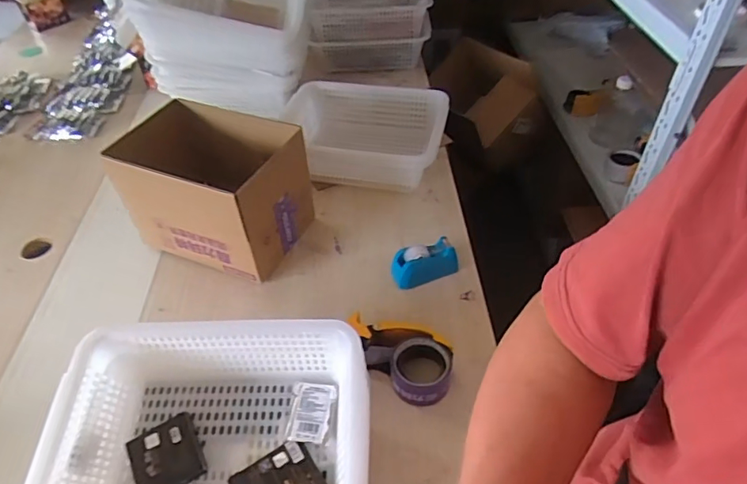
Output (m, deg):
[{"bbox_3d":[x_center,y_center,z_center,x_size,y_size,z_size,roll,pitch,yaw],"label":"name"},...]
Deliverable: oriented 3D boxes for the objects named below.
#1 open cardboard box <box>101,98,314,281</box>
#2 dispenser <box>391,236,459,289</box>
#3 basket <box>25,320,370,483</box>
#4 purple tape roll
[{"bbox_3d":[-0.289,-0.096,0.959,0.282,0.226,0.213,13,48,16],"label":"open cardboard box"},{"bbox_3d":[0.092,0.037,0.922,0.119,0.059,0.062,-11,46,-8],"label":"dispenser"},{"bbox_3d":[-0.185,0.240,0.592,0.349,0.134,0.255,-1,45,3],"label":"basket"},{"bbox_3d":[0.071,0.199,0.773,0.088,0.061,0.089,-2,45,2],"label":"purple tape roll"}]

